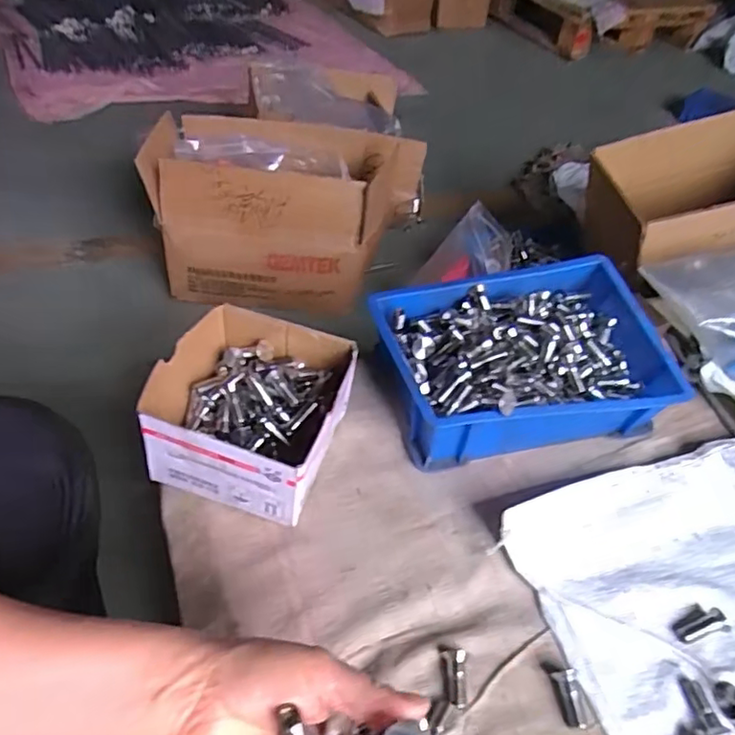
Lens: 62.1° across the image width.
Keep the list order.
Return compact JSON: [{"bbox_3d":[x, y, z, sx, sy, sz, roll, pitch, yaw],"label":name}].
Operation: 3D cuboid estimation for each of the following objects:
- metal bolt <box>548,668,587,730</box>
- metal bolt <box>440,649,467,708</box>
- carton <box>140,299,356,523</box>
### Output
[{"bbox_3d":[0.136,0.223,0.411,0.015,0.014,0.033,2,45,-7],"label":"metal bolt"},{"bbox_3d":[0.060,0.211,0.414,0.015,0.012,0.035,2,56,-5],"label":"metal bolt"},{"bbox_3d":[-0.097,0.036,0.519,0.145,0.086,0.148,16,45,7],"label":"carton"}]

